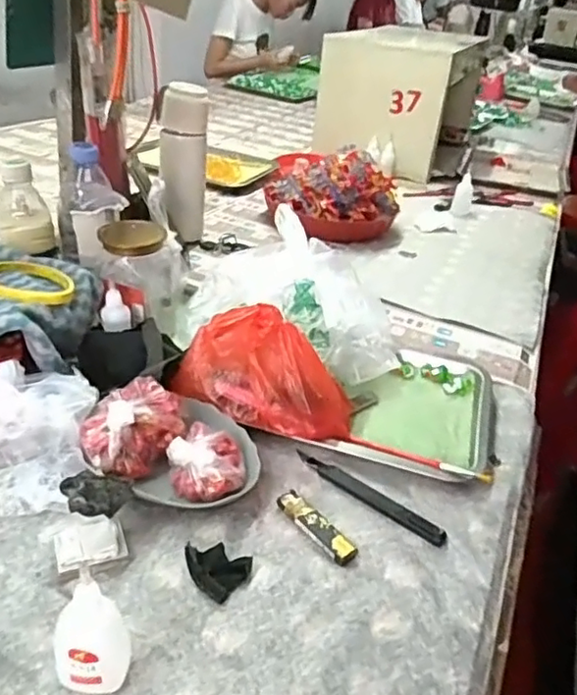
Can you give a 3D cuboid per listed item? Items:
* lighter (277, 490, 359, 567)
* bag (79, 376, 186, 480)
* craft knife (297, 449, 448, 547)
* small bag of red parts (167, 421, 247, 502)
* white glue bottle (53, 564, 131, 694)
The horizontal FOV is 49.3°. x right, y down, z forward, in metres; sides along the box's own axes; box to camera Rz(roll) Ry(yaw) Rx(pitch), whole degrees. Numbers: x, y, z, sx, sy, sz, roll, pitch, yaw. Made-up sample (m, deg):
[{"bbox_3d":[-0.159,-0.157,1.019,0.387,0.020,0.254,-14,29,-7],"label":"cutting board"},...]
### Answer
[{"bbox_3d":[0.022,0.147,0.516,0.020,0.012,0.080,-22,44,-38],"label":"lighter"},{"bbox_3d":[-0.136,0.069,0.548,0.062,0.050,0.088,32,40,33],"label":"bag"},{"bbox_3d":[0.070,0.130,0.553,0.149,0.010,0.020,28,38,28],"label":"craft knife"},{"bbox_3d":[-0.070,0.099,0.547,0.069,0.043,0.069,12,33,7],"label":"small bag of red parts"},{"bbox_3d":[-0.119,0.173,0.379,0.043,0.089,0.027,12,33,6],"label":"white glue bottle"}]

